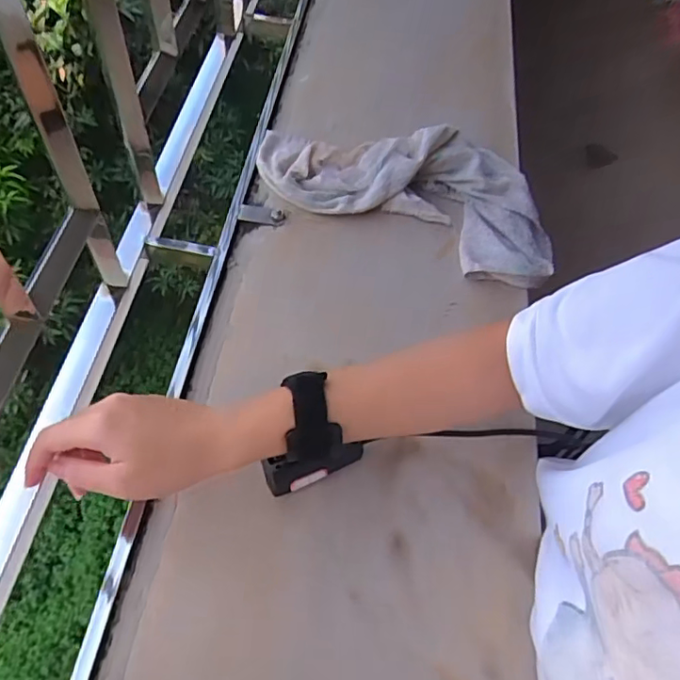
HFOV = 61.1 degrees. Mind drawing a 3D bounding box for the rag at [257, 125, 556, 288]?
[{"bbox_3d":[0.068,-0.169,0.585,0.325,0.046,0.170,24,58,11],"label":"rag"}]

